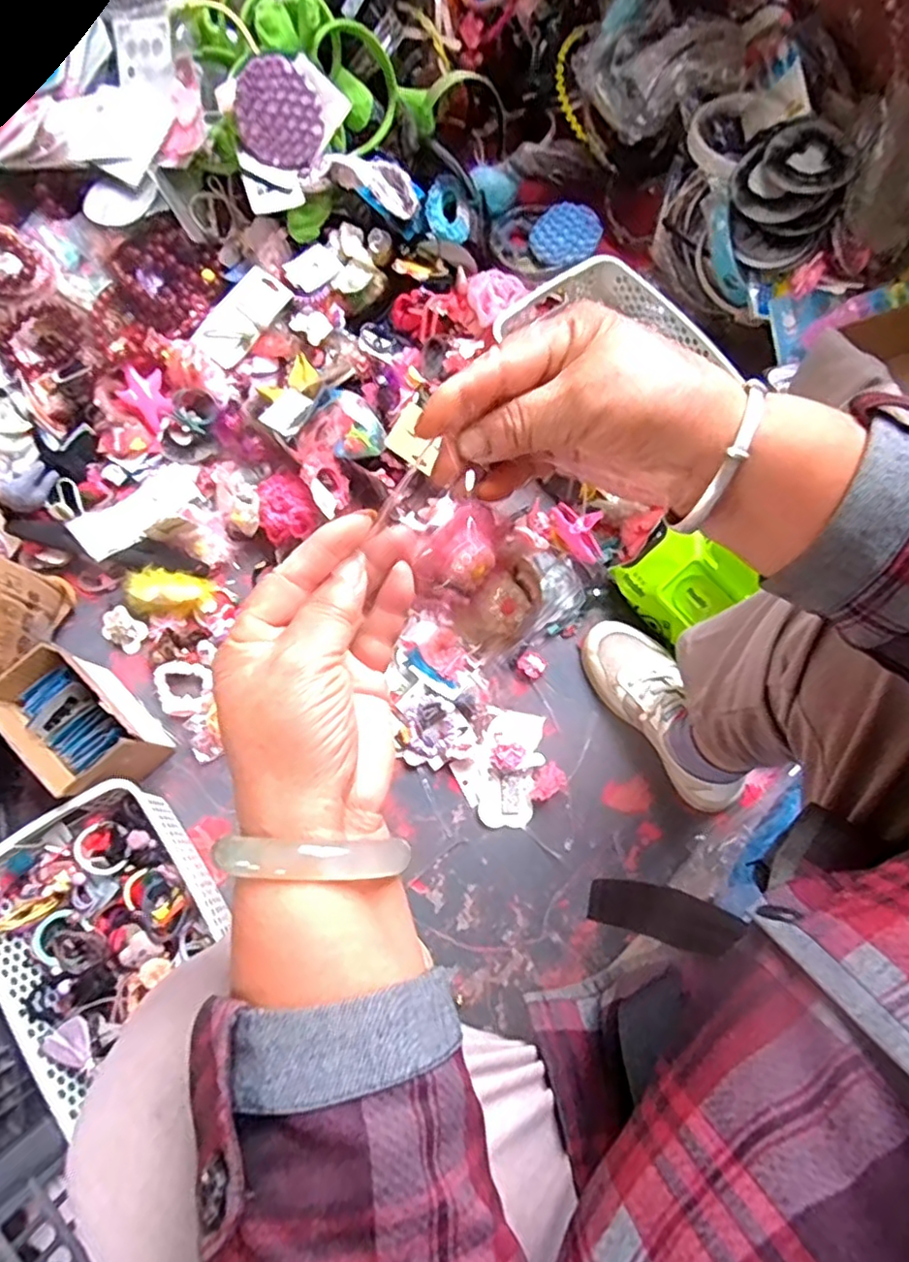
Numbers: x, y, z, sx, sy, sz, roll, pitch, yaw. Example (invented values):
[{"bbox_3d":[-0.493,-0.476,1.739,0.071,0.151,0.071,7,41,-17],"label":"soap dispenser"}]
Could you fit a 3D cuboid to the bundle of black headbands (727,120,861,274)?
[{"bbox_3d":[0.364,-0.484,0.708,0.117,0.064,0.146,28,78,7],"label":"bundle of black headbands"}]

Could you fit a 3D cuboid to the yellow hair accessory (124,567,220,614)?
[{"bbox_3d":[-0.340,-0.047,0.770,0.102,0.047,0.052,4,76,1],"label":"yellow hair accessory"}]

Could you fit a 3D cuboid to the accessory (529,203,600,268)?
[{"bbox_3d":[0.157,-0.557,0.913,0.094,0.013,0.094,-2,80,12],"label":"accessory"}]

